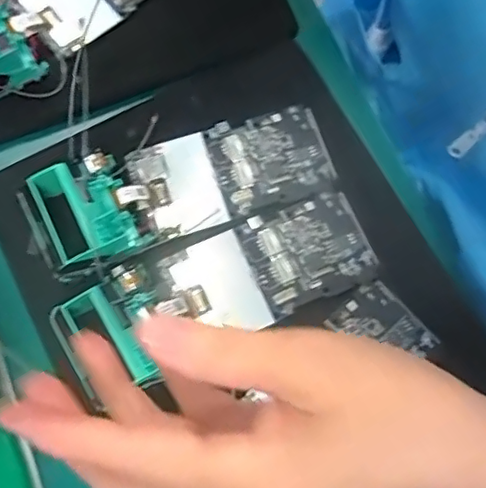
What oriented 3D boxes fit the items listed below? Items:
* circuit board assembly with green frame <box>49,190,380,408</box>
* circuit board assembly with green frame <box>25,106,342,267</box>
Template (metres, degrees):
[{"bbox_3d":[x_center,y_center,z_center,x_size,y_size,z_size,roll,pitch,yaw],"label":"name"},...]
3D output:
[{"bbox_3d":[-0.014,0.023,0.359,0.198,0.027,0.062,-22,76,-7],"label":"circuit board assembly with green frame"},{"bbox_3d":[-0.035,-0.047,0.375,0.185,0.030,0.069,-22,76,-7],"label":"circuit board assembly with green frame"}]

